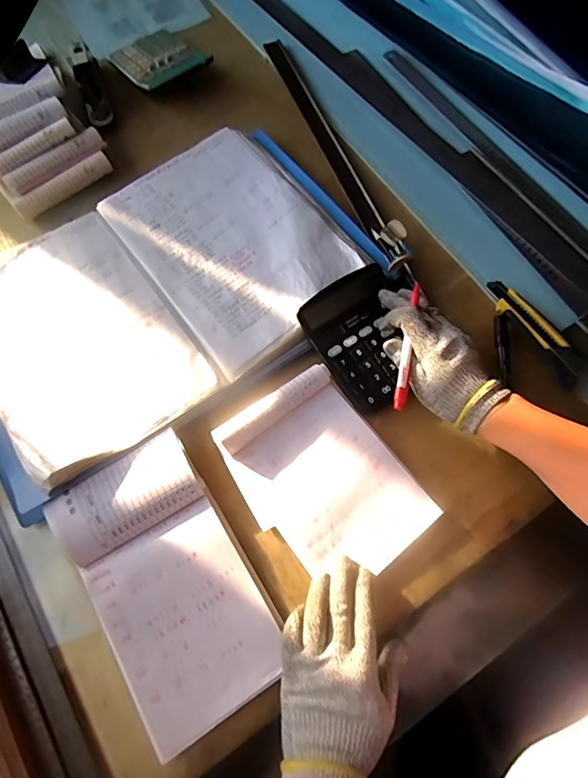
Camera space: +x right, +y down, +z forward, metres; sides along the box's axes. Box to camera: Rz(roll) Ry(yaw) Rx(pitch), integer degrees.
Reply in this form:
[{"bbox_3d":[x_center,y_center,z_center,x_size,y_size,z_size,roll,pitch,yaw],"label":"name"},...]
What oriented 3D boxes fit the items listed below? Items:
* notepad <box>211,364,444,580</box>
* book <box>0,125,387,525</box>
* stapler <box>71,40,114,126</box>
[{"bbox_3d":[0.030,0.090,0.452,0.145,0.018,0.203,-36,79,-8],"label":"notepad"},{"bbox_3d":[-0.156,-0.125,0.526,0.479,0.033,0.311,-35,73,-10],"label":"book"},{"bbox_3d":[-0.294,-0.445,0.639,0.033,0.058,0.114,-19,73,-6],"label":"stapler"}]

